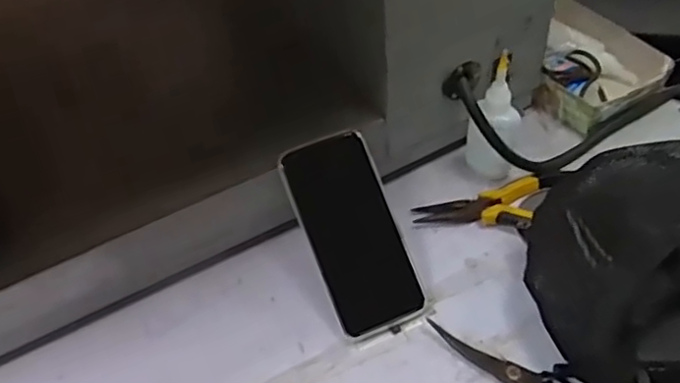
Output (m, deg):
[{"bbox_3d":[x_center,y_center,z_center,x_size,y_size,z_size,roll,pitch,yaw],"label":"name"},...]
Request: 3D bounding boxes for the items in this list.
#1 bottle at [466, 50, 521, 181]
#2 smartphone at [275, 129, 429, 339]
[{"bbox_3d":[0.143,-0.062,0.592,0.035,0.125,0.048,-31,52,-21],"label":"bottle"},{"bbox_3d":[0.011,0.035,0.538,0.076,0.013,0.164,-21,87,-13],"label":"smartphone"}]

